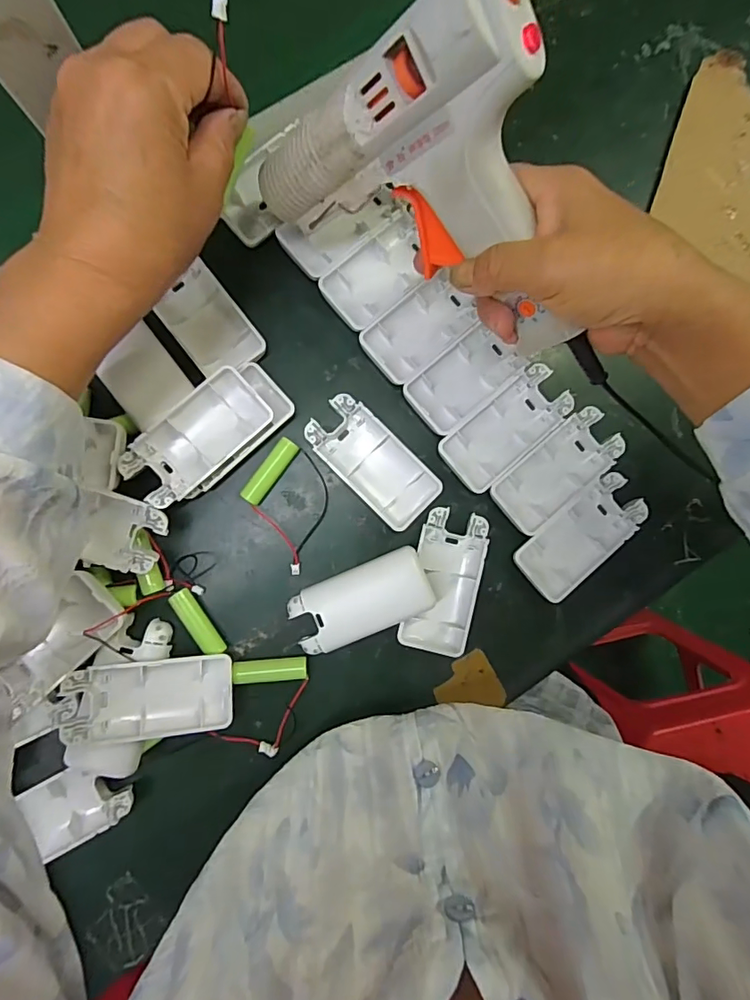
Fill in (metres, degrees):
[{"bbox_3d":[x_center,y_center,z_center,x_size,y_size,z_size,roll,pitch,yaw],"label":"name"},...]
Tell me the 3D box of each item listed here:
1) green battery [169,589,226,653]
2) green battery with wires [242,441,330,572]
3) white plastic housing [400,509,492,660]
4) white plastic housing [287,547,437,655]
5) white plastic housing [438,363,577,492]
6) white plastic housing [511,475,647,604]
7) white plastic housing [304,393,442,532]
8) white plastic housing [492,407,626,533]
[{"bbox_3d":[-0.117,0.082,0.332,0.013,0.015,0.049,-34,90,-2],"label":"green battery"},{"bbox_3d":[-0.054,0.002,0.338,0.052,0.012,0.079,-33,90,-2],"label":"green battery with wires"},{"bbox_3d":[0.048,0.055,0.342,0.045,0.014,0.094,14,88,-1],"label":"white plastic housing"},{"bbox_3d":[-0.009,0.068,0.335,0.092,0.017,0.044,-23,89,-2],"label":"white plastic housing"},{"bbox_3d":[0.091,-0.049,0.346,0.092,0.011,0.045,-42,90,-2],"label":"white plastic housing"},{"bbox_3d":[0.143,0.026,0.348,0.093,0.013,0.045,-40,90,-2],"label":"white plastic housing"},{"bbox_3d":[-0.002,-0.026,0.343,0.094,0.018,0.046,45,88,0],"label":"white plastic housing"},{"bbox_3d":[0.127,-0.021,0.347,0.092,0.010,0.046,-41,90,-2],"label":"white plastic housing"}]

